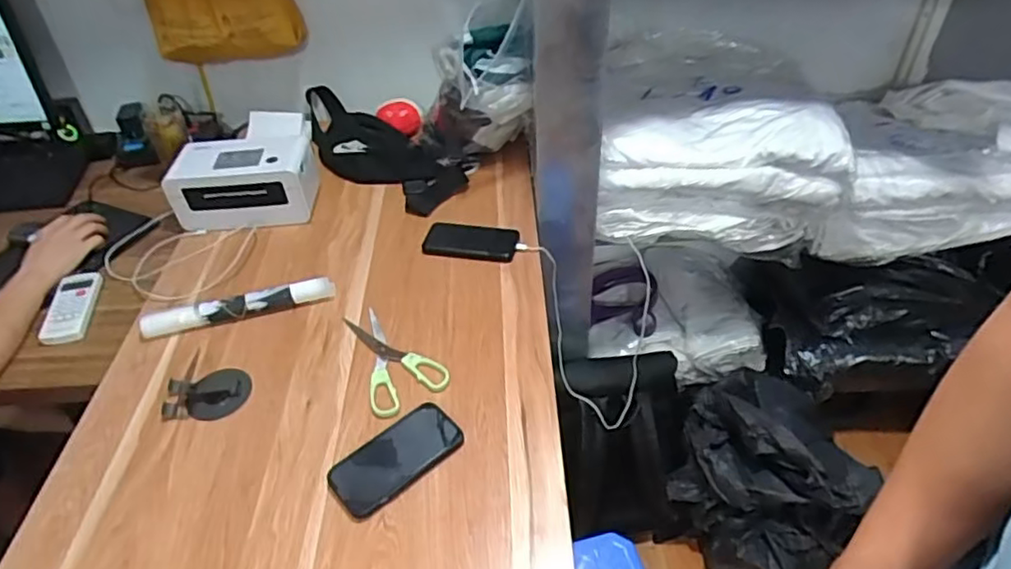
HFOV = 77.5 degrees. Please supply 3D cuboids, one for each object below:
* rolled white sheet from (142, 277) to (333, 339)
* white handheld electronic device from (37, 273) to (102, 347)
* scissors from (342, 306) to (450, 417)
[{"bbox_3d":[-0.385,0.029,0.905,0.265,0.031,0.032,-10,42,-7],"label":"rolled white sheet"},{"bbox_3d":[-0.648,0.031,0.945,0.059,0.017,0.128,-7,42,-4],"label":"white handheld electronic device"},{"bbox_3d":[-0.157,0.095,0.843,0.101,0.017,0.190,-24,46,-21],"label":"scissors"}]

